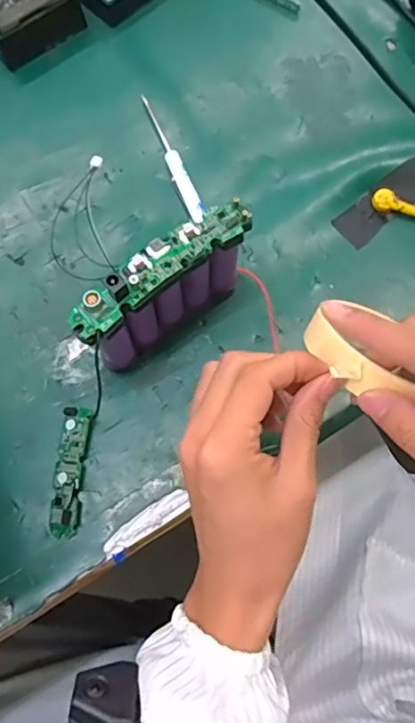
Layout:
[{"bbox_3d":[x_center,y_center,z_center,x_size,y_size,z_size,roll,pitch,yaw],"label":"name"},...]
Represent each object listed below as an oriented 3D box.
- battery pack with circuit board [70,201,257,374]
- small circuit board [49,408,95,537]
[{"bbox_3d":[-0.026,-0.043,0.350,0.115,0.095,0.024,-38,75,-11],"label":"battery pack with circuit board"},{"bbox_3d":[-0.087,0.069,0.361,0.019,0.009,0.079,5,72,2],"label":"small circuit board"}]

